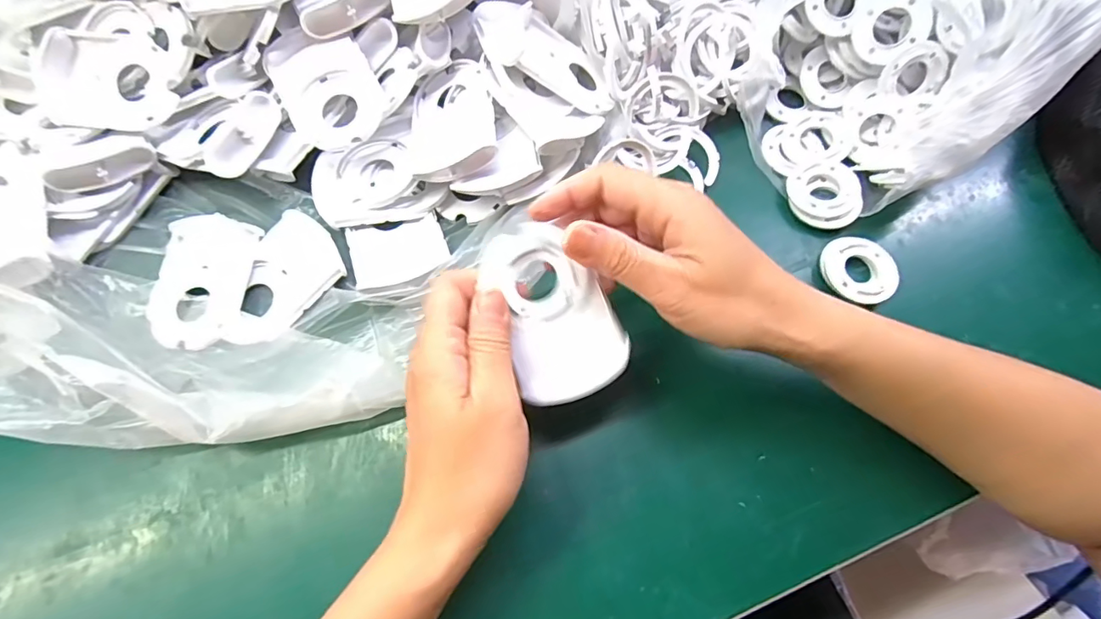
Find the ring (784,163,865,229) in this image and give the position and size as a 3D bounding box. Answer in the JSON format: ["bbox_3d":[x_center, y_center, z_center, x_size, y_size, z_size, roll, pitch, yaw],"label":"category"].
[{"bbox_3d":[0.188,-0.078,0.345,0.047,0.014,0.049,1,69,-1],"label":"ring"}]

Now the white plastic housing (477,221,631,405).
[{"bbox_3d":[0.002,0.000,0.260,0.054,0.025,0.085,-21,99,0],"label":"white plastic housing"}]

